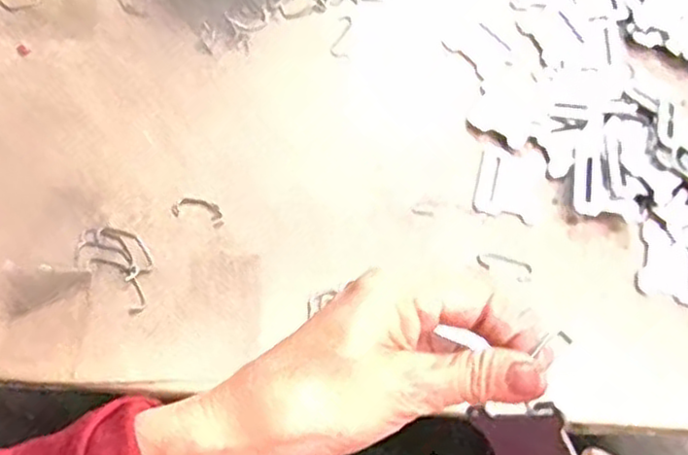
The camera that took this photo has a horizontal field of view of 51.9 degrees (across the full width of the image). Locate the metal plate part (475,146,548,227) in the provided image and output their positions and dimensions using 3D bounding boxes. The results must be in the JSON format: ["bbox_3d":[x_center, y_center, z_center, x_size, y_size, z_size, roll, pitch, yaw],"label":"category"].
[{"bbox_3d":[0.116,-0.033,0.494,0.043,0.004,0.057,14,66,3],"label":"metal plate part"}]

